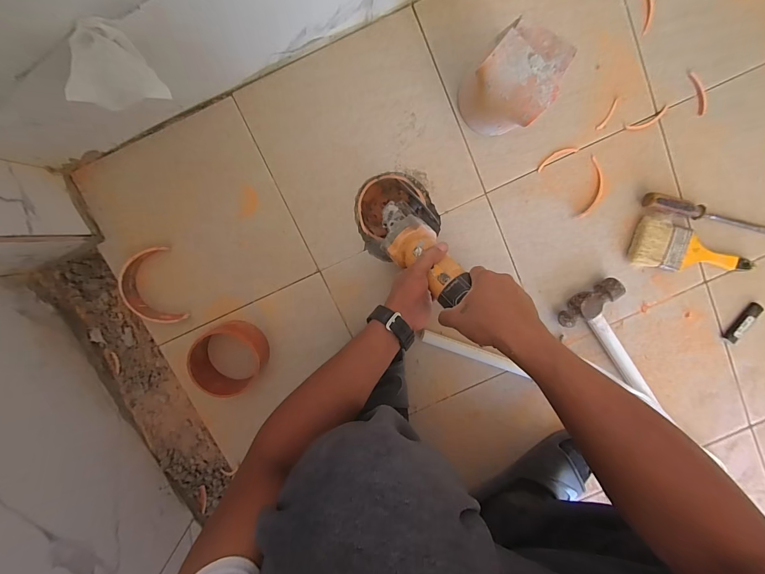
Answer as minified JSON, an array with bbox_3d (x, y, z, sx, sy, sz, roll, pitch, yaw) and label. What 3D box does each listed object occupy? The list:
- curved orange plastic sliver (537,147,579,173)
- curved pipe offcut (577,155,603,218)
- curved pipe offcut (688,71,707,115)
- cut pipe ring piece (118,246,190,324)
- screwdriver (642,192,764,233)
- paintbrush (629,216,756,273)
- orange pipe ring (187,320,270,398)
[{"bbox_3d":[0.283,-0.210,0.544,0.071,0.004,0.017,-30,98,2],"label":"curved orange plastic sliver"},{"bbox_3d":[0.348,-0.161,0.553,0.030,0.004,0.098,10,97,-4],"label":"curved pipe offcut"},{"bbox_3d":[0.509,-0.312,0.540,0.015,0.007,0.070,-23,98,1],"label":"curved pipe offcut"},{"bbox_3d":[-0.359,0.002,0.529,0.072,0.047,0.119,-14,100,-1],"label":"cut pipe ring piece"},{"bbox_3d":[0.547,-0.121,0.558,0.243,0.036,0.026,10,98,-4],"label":"screwdriver"},{"bbox_3d":[0.523,-0.060,0.573,0.206,0.024,0.080,13,97,-4],"label":"paintbrush"},{"bbox_3d":[-0.240,0.111,0.525,0.097,0.068,0.101,0,98,-2],"label":"orange pipe ring"}]

